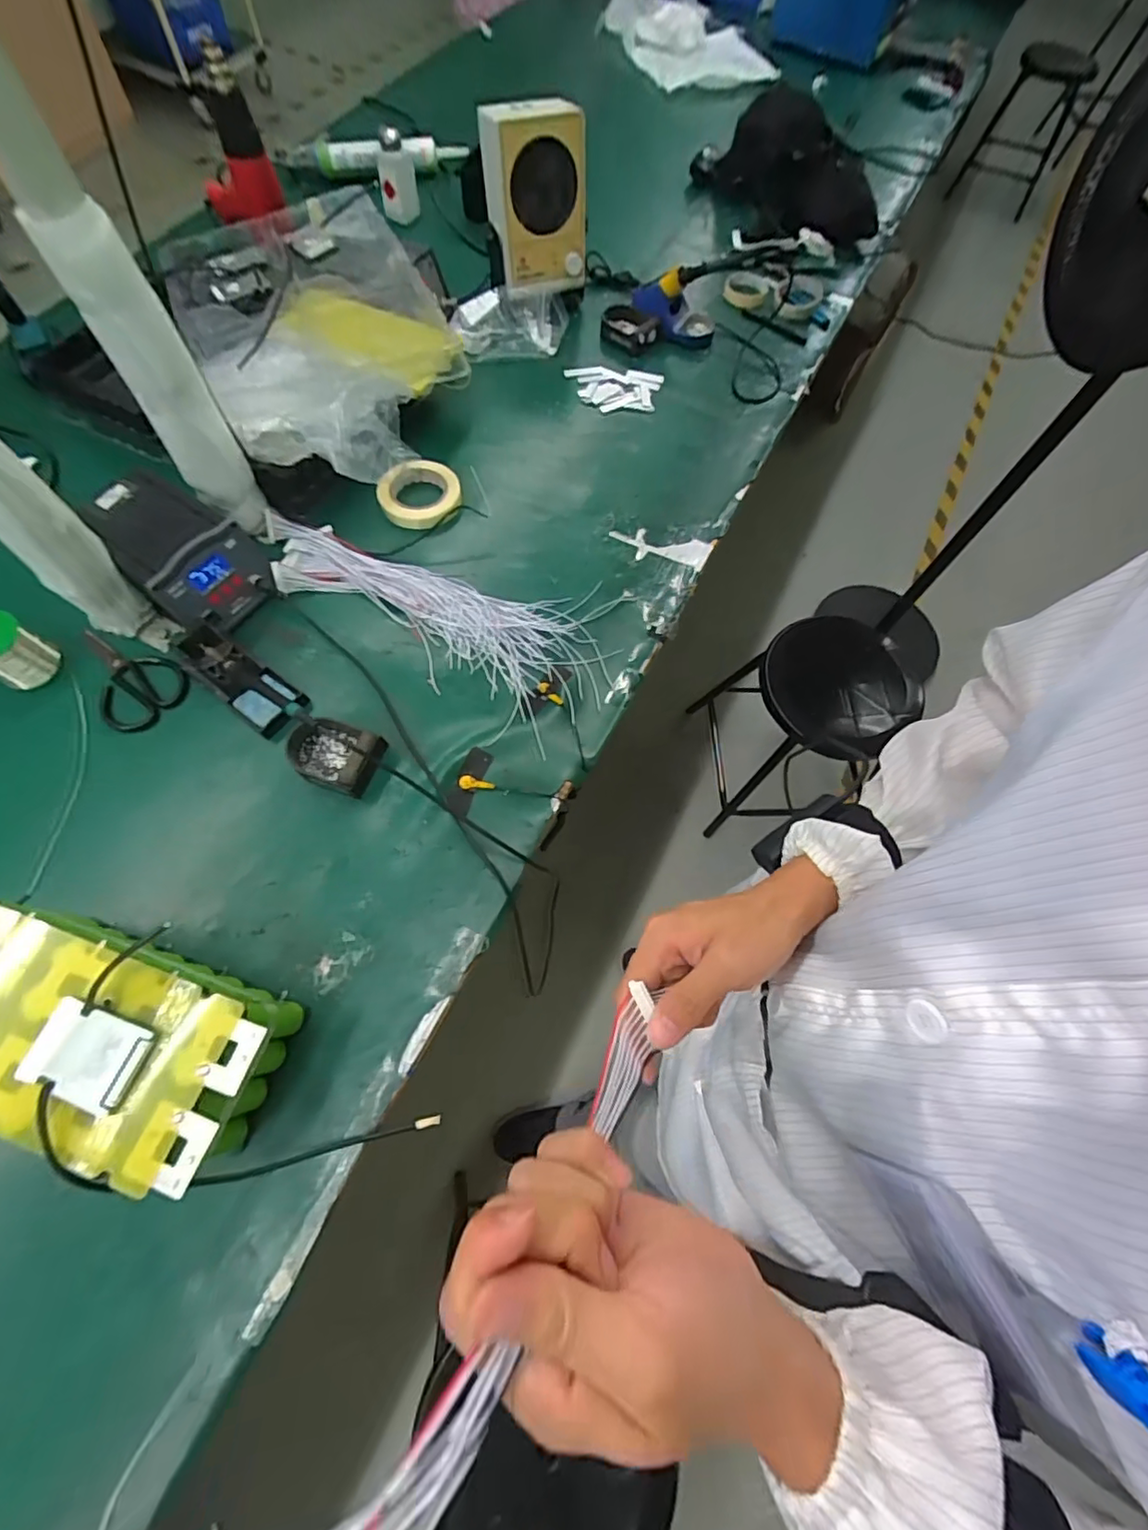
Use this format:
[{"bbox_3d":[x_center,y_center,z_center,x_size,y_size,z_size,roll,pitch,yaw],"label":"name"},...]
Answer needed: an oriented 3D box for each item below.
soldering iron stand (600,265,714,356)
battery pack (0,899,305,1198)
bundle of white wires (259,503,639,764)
[{"bbox_3d":[0.153,-0.806,1.035,0.201,0.076,0.158,11,67,2],"label":"soldering iron stand"},{"bbox_3d":[-0.413,0.229,0.517,0.318,0.152,0.150,18,67,5],"label":"battery pack"},{"bbox_3d":[-0.201,-0.198,0.777,0.493,0.022,0.215,16,67,4],"label":"bundle of white wires"}]

